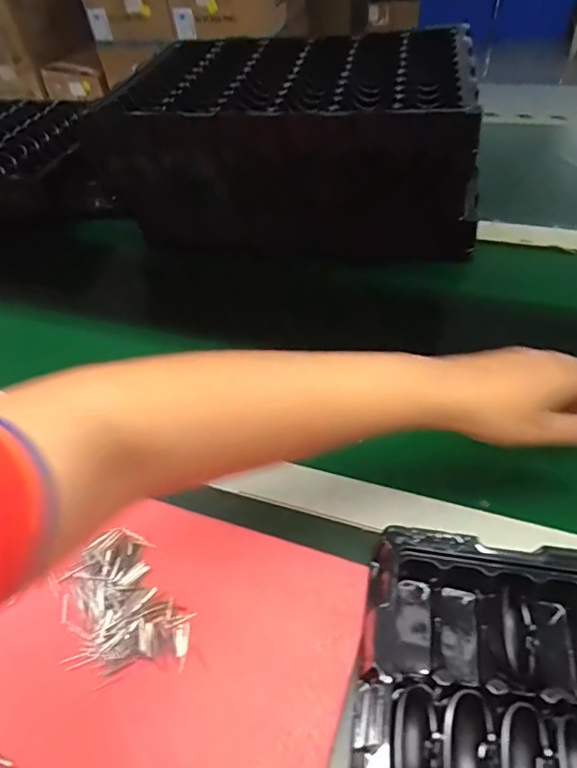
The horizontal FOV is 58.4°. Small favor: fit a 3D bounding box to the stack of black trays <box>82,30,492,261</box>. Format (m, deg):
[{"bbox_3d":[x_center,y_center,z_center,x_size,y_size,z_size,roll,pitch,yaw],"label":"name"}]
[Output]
[{"bbox_3d":[0.023,-0.362,0.759,0.489,0.197,0.353,7,51,13],"label":"stack of black trays"}]

